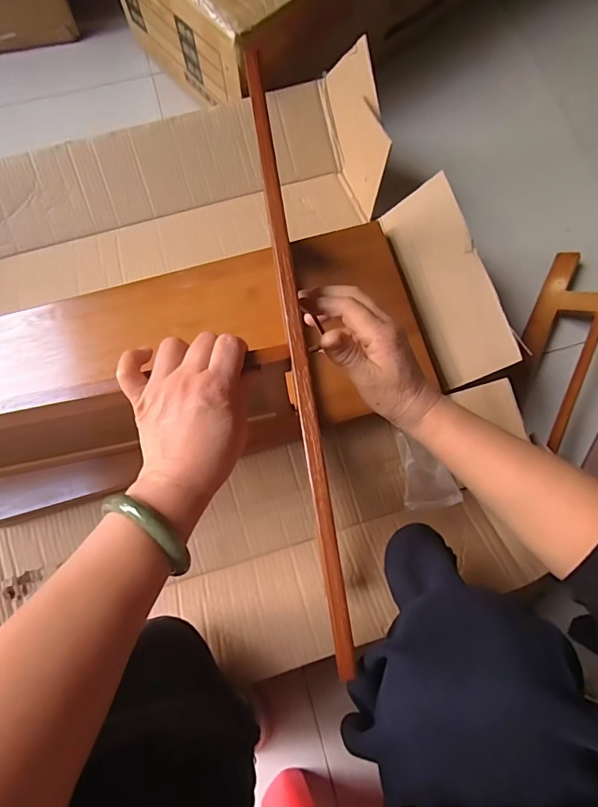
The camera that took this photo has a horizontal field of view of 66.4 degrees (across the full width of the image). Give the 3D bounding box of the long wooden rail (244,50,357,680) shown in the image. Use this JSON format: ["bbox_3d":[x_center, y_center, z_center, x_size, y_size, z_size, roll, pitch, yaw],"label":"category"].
[{"bbox_3d":[-0.003,-0.057,0.338,0.015,0.007,0.469,-8,79,-2],"label":"long wooden rail"}]

